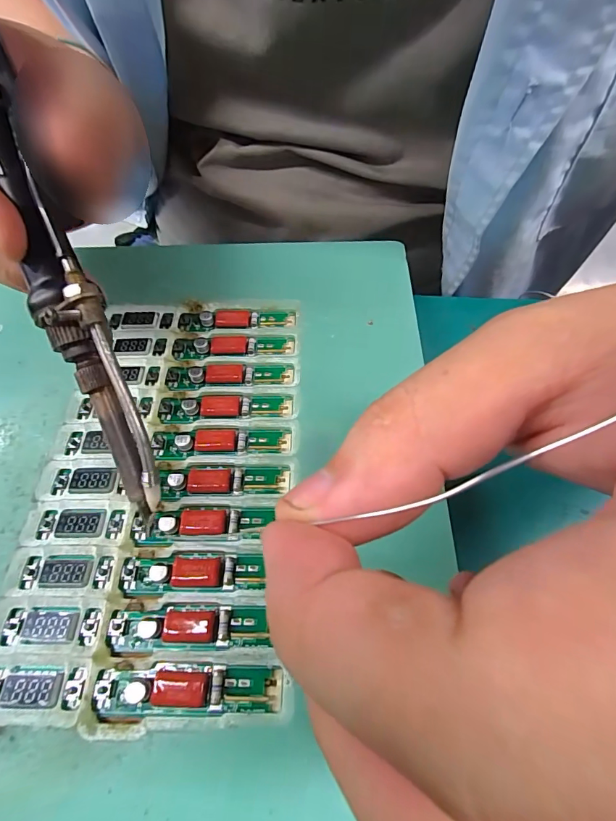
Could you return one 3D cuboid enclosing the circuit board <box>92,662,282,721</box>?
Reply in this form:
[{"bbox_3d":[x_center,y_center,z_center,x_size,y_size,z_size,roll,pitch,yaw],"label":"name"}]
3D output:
[{"bbox_3d":[-0.037,0.085,0.124,0.056,0.004,0.014,-4,66,2],"label":"circuit board"}]

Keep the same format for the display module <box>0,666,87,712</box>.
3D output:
[{"bbox_3d":[-0.085,0.085,0.126,0.032,0.004,0.011,-2,66,3],"label":"display module"}]

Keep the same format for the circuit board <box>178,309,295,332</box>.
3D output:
[{"bbox_3d":[-0.036,-0.046,0.203,0.057,0.008,0.011,-3,66,2],"label":"circuit board"}]

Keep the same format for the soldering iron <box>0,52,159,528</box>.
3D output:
[{"bbox_3d":[-0.086,-0.055,0.131,0.021,0.017,0.192,-21,97,-6],"label":"soldering iron"}]

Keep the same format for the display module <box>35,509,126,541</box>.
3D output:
[{"bbox_3d":[-0.084,0.041,0.150,0.032,0.004,0.011,-1,66,3],"label":"display module"}]

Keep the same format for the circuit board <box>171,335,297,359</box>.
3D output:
[{"bbox_3d":[-0.035,-0.030,0.194,0.057,0.009,0.012,-3,66,2],"label":"circuit board"}]

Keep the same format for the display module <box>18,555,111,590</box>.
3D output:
[{"bbox_3d":[-0.084,0.056,0.142,0.033,0.004,0.011,-1,66,3],"label":"display module"}]

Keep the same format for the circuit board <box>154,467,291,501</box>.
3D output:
[{"bbox_3d":[-0.033,0.028,0.160,0.050,0.007,0.012,-5,66,1],"label":"circuit board"}]

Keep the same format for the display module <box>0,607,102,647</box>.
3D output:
[{"bbox_3d":[-0.084,0.070,0.134,0.033,0.004,0.011,-2,66,3],"label":"display module"}]

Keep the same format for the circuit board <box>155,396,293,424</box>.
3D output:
[{"bbox_3d":[-0.036,-0.001,0.176,0.056,0.009,0.011,-4,66,1],"label":"circuit board"}]

